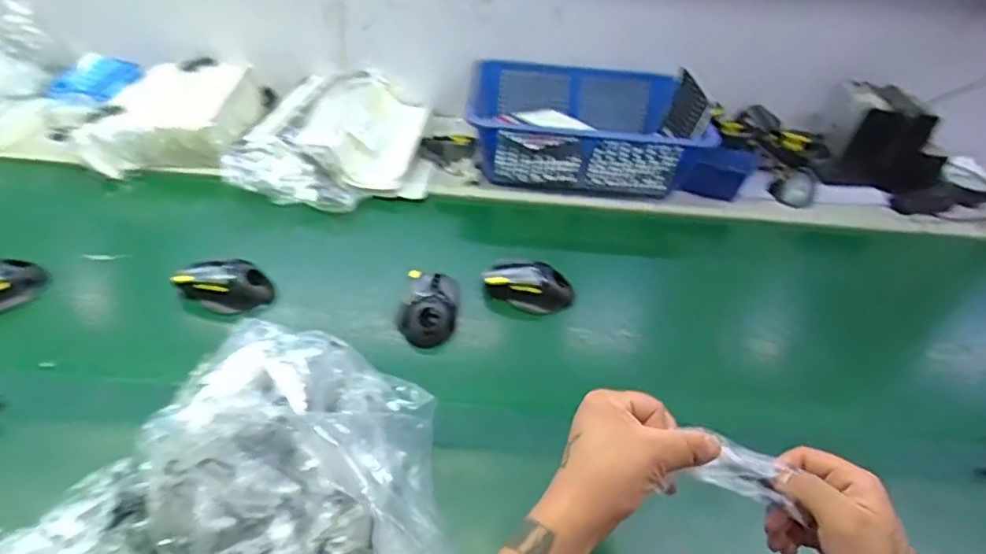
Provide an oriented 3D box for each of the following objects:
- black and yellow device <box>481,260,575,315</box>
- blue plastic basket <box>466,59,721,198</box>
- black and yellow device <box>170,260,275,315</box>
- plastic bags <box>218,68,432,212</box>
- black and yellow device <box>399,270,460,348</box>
[{"bbox_3d":[0.046,0.010,0.743,0.111,0.045,0.056,18,41,13],"label":"black and yellow device"},{"bbox_3d":[0.141,-0.259,0.973,0.356,0.140,0.265,3,39,-5],"label":"blue plastic basket"},{"bbox_3d":[-0.322,0.010,0.690,0.110,0.037,0.058,5,39,-2],"label":"black and yellow device"},{"bbox_3d":[-0.252,-0.232,0.937,0.296,0.097,0.346,-2,40,-10],"label":"plastic bags"},{"bbox_3d":[-0.077,0.041,0.703,0.066,0.056,0.095,8,39,2],"label":"black and yellow device"}]

